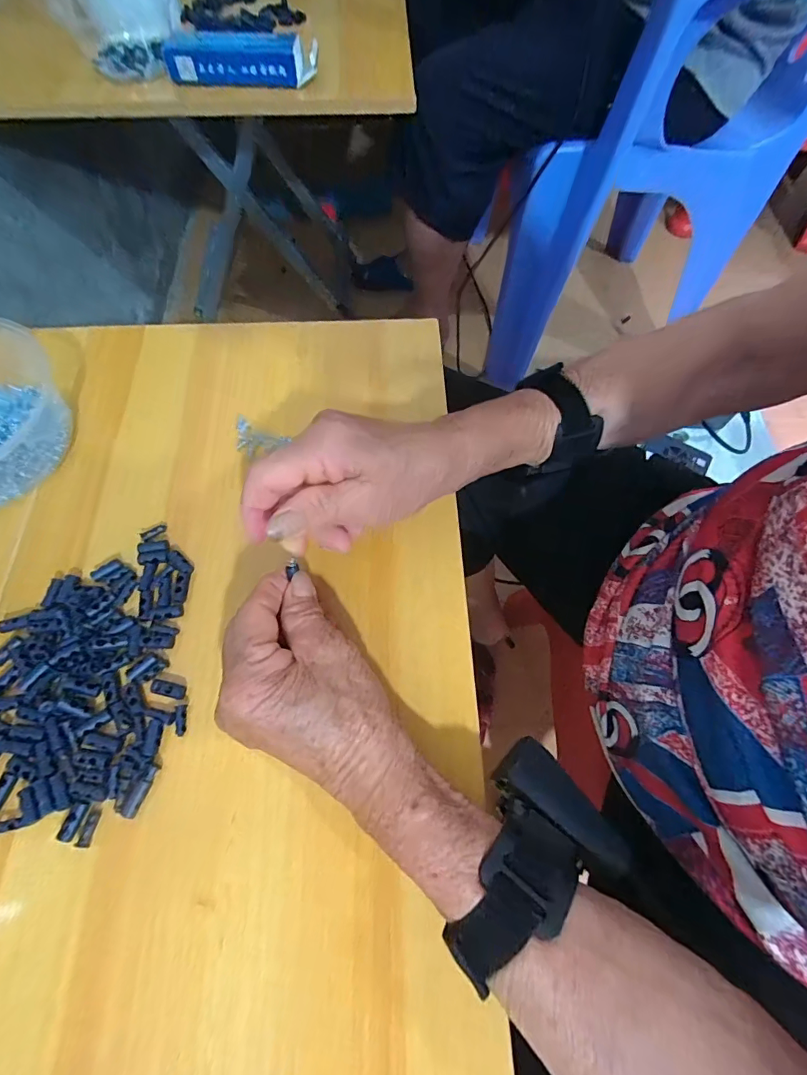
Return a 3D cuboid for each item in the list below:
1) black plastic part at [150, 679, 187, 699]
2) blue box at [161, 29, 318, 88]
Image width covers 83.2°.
[{"bbox_3d":[-0.135,0.086,0.258,0.019,0.004,0.008,12,65,5],"label":"black plastic part"},{"bbox_3d":[-0.184,-0.546,0.521,0.171,0.043,0.045,3,65,1],"label":"blue box"}]

